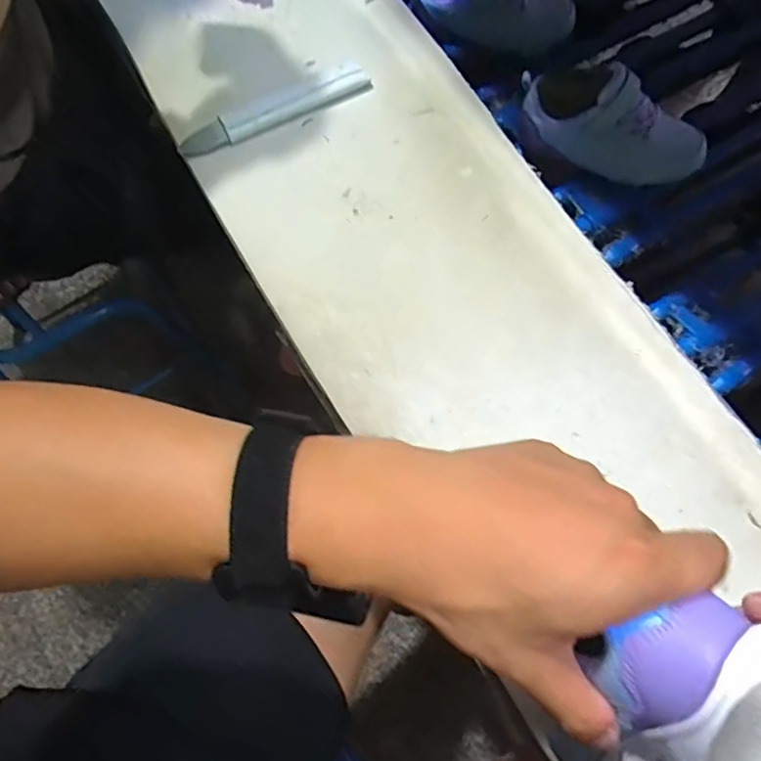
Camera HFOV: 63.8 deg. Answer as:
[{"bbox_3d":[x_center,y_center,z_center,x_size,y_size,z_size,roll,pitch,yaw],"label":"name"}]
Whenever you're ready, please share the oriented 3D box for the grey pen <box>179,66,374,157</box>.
[{"bbox_3d":[-0.087,-0.227,0.513,0.167,0.016,0.029,-24,70,-9],"label":"grey pen"}]

